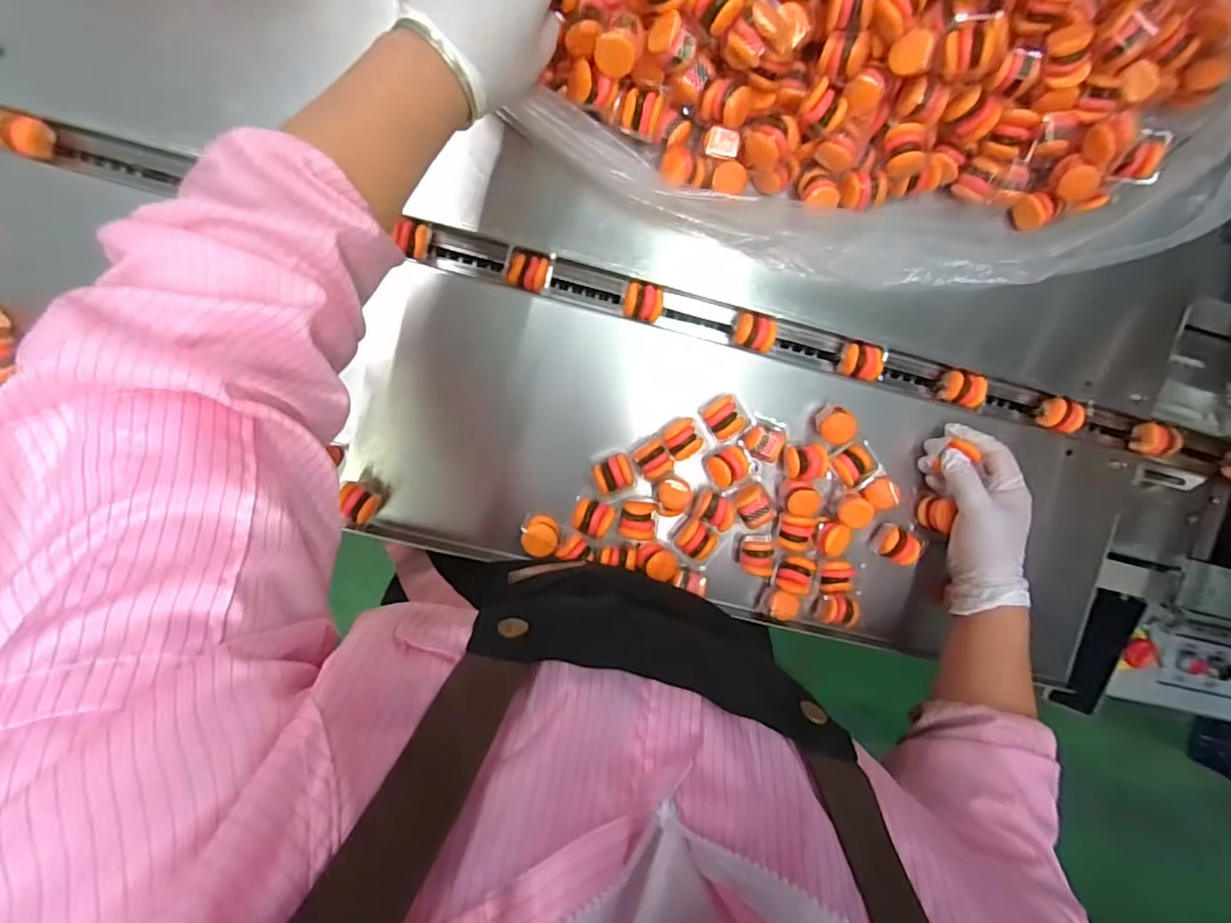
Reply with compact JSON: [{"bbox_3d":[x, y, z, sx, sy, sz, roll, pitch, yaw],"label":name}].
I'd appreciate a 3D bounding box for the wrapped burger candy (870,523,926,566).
[{"bbox_3d":[0.257,0.076,0.523,0.032,0.022,0.030,28,93,-6],"label":"wrapped burger candy"}]

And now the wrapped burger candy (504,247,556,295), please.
[{"bbox_3d":[-0.074,-0.163,0.503,0.039,0.039,0.033,12,95,-5],"label":"wrapped burger candy"}]

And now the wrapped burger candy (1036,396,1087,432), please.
[{"bbox_3d":[0.420,-0.044,0.544,0.025,0.028,0.029,16,94,-5],"label":"wrapped burger candy"}]

